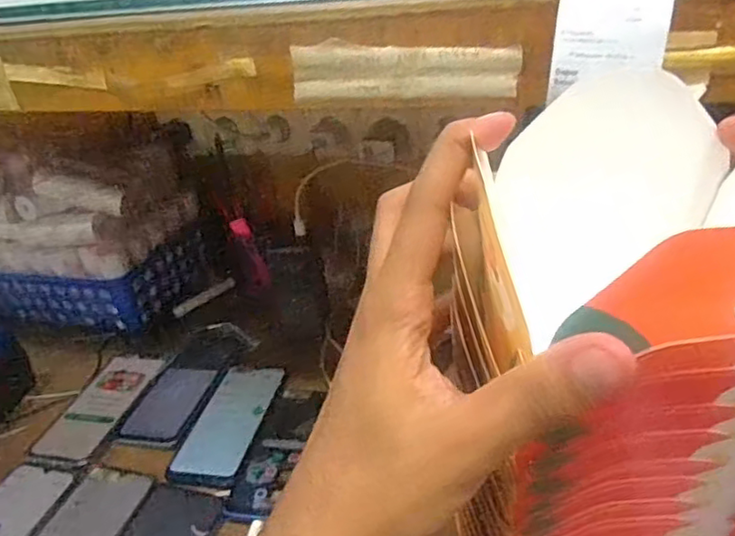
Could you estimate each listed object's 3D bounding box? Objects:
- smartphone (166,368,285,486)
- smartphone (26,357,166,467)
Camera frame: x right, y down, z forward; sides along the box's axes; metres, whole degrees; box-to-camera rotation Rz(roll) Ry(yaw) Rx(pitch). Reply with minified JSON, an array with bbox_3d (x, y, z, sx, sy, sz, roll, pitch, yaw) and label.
[{"bbox_3d":[-0.143,0.159,0.653,0.070,0.007,0.160,1,31,13],"label":"smartphone"},{"bbox_3d":[-0.301,0.153,0.707,0.073,0.010,0.175,0,30,13],"label":"smartphone"}]

